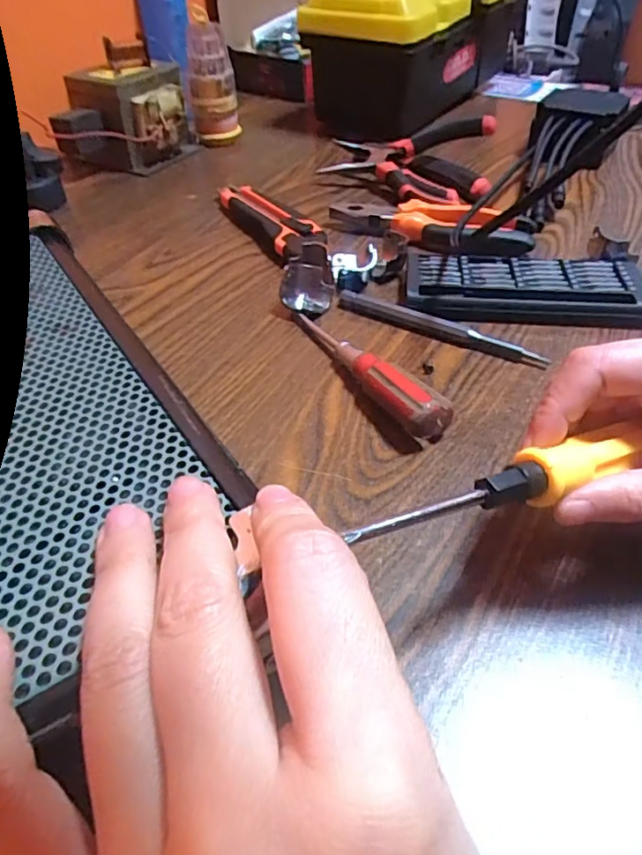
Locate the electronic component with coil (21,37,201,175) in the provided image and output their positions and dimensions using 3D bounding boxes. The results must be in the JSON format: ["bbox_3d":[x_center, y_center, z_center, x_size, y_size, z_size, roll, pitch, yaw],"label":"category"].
[{"bbox_3d":[-0.196,-0.303,0.564,0.066,0.091,0.141,28,51,27],"label":"electronic component with coil"}]

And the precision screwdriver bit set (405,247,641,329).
[{"bbox_3d":[0.138,-0.098,0.396,0.156,0.014,0.075,3,44,5],"label":"precision screwdriver bit set"}]

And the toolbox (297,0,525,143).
[{"bbox_3d":[0.126,-0.471,0.671,0.137,0.182,0.328,28,51,27],"label":"toolbox"}]

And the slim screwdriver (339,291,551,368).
[{"bbox_3d":[0.072,-0.063,0.363,0.139,0.011,0.009,22,49,22],"label":"slim screwdriver"}]

